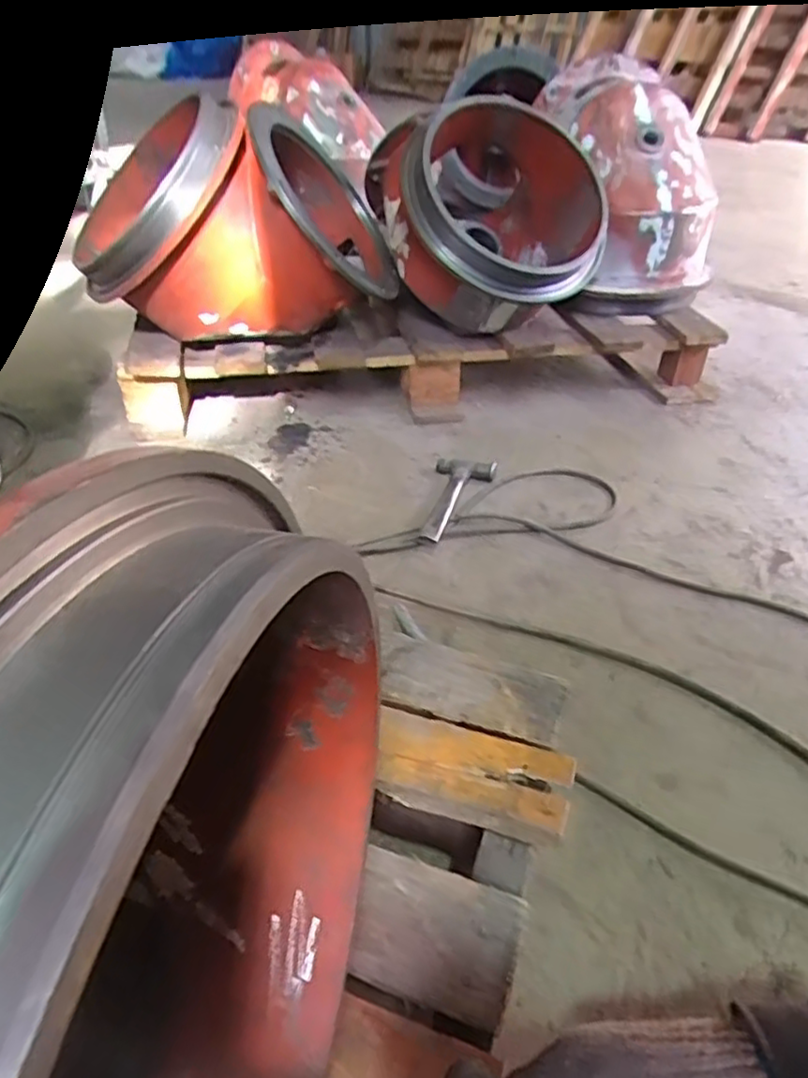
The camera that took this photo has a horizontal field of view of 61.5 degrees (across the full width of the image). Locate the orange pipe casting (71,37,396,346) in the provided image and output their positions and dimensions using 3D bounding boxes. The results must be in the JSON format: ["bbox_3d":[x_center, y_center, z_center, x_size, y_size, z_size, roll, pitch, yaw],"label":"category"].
[{"bbox_3d":[-0.287,-0.521,1.124,0.468,0.292,0.337,-2,37,-5],"label":"orange pipe casting"}]

